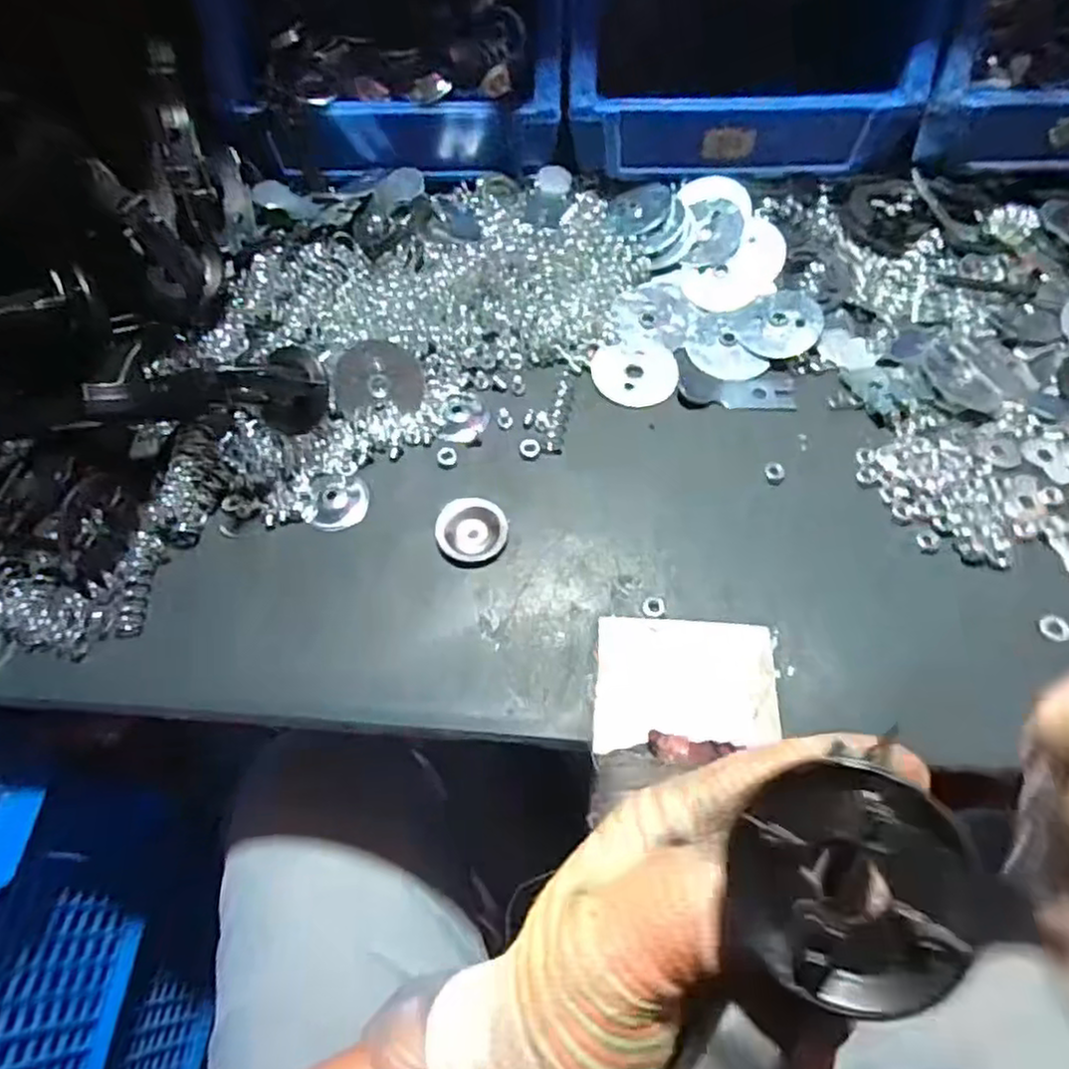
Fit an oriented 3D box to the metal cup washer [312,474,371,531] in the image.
[{"bbox_3d":[-0.098,-0.017,0.353,0.027,0.004,0.031,-8,62,-1],"label":"metal cup washer"}]

